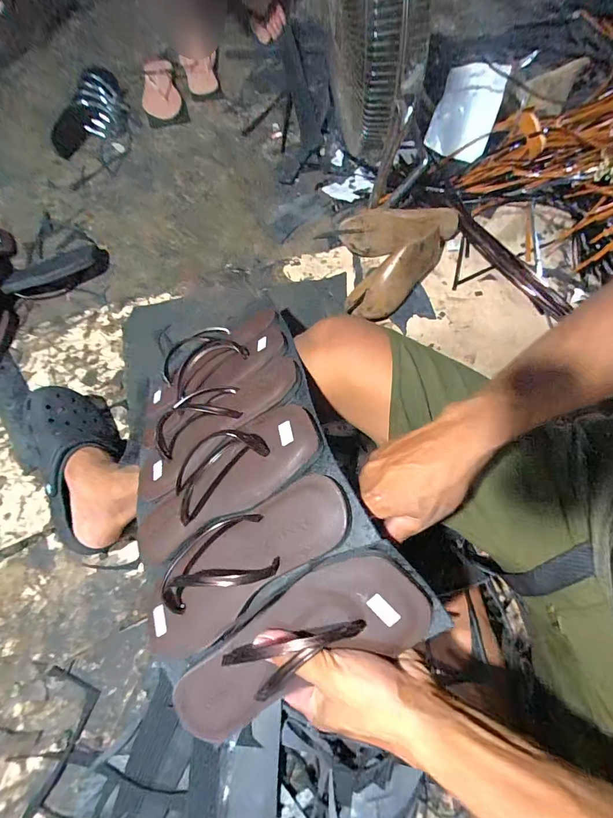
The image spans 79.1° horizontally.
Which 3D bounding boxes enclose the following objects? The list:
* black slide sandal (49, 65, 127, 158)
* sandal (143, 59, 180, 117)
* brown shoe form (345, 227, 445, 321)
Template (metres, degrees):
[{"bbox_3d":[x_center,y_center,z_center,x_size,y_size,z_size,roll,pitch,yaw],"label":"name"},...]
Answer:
[{"bbox_3d":[-0.521,-0.712,0.898,0.096,0.092,0.242,38,88,15],"label":"black slide sandal"},{"bbox_3d":[-0.380,-0.845,0.962,0.092,0.055,0.230,-11,69,-2],"label":"sandal"},{"bbox_3d":[0.163,-0.244,0.654,0.075,0.076,0.223,38,75,15],"label":"brown shoe form"}]

